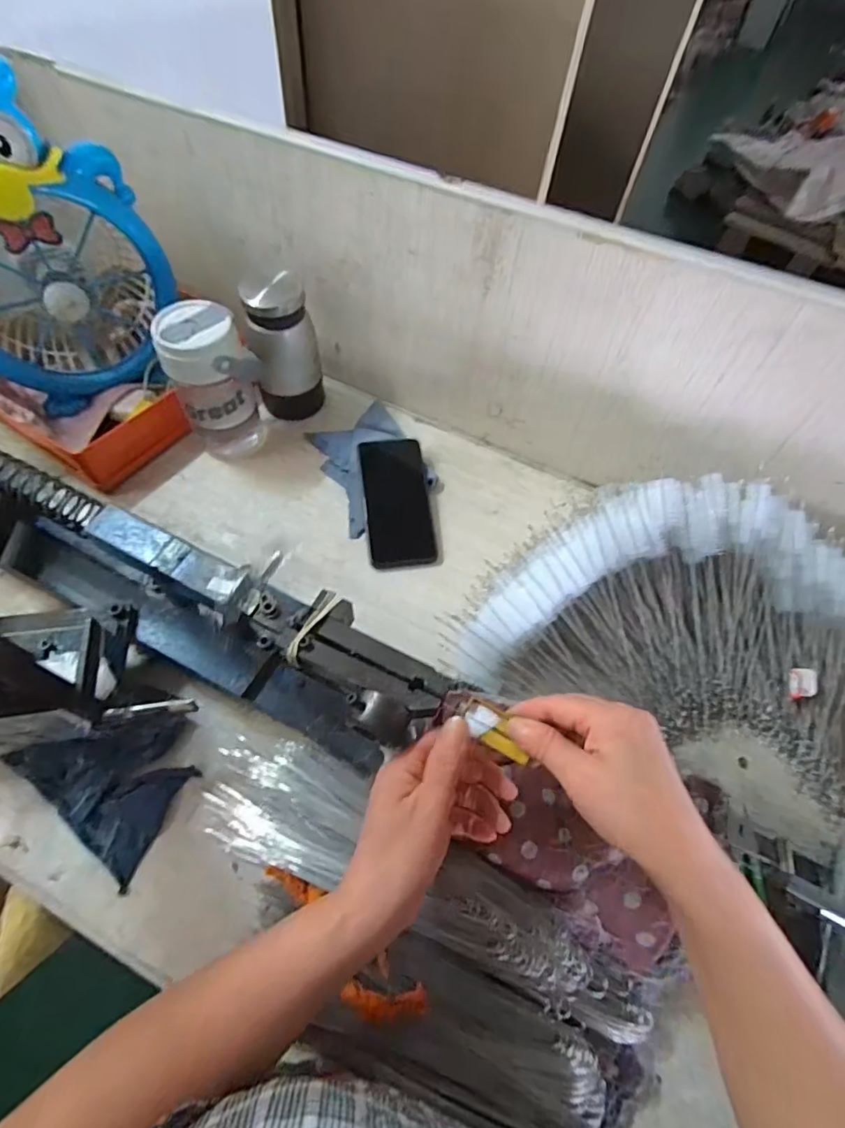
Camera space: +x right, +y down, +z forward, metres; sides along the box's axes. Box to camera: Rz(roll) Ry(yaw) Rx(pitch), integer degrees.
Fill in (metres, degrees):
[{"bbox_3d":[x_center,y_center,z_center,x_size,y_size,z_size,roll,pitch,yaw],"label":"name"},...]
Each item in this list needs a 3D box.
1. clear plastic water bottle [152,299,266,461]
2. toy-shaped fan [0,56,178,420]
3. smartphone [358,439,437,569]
[{"bbox_3d":[-0.227,-0.196,0.581,0.095,0.160,0.075,-21,64,-16],"label":"clear plastic water bottle"},{"bbox_3d":[-0.408,-0.333,0.553,0.214,0.283,0.144,-33,68,-21],"label":"toy-shaped fan"},{"bbox_3d":[-0.028,-0.071,0.590,0.073,0.015,0.152,-6,77,-8],"label":"smartphone"}]

